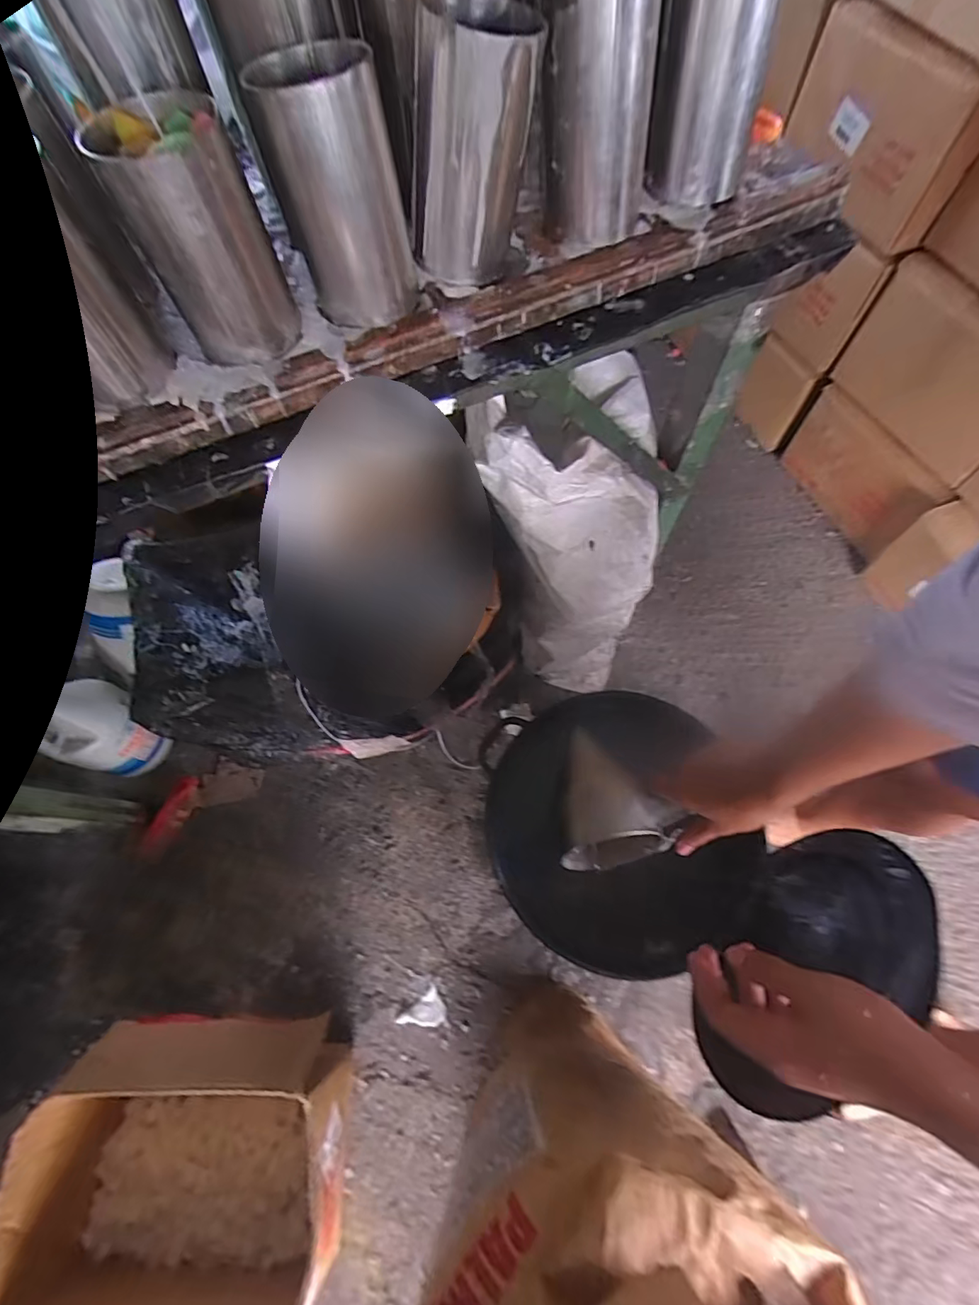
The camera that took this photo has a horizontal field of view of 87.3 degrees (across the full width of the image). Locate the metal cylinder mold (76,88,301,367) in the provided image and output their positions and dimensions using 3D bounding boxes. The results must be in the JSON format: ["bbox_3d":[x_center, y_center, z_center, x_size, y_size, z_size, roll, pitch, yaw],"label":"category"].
[{"bbox_3d":[-0.177,-0.258,0.324,0.071,0.117,0.063,-20,67,-5],"label":"metal cylinder mold"}]

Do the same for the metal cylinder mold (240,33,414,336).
[{"bbox_3d":[-0.097,-0.301,0.338,0.073,0.120,0.081,-16,67,-4],"label":"metal cylinder mold"}]

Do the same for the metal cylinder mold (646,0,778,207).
[{"bbox_3d":[0.156,-0.413,0.370,0.073,0.130,0.079,8,67,7],"label":"metal cylinder mold"}]

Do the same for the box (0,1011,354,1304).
[{"bbox_3d":[-0.419,0.718,0.740,0.430,0.192,0.320,-3,66,2],"label":"box"}]

